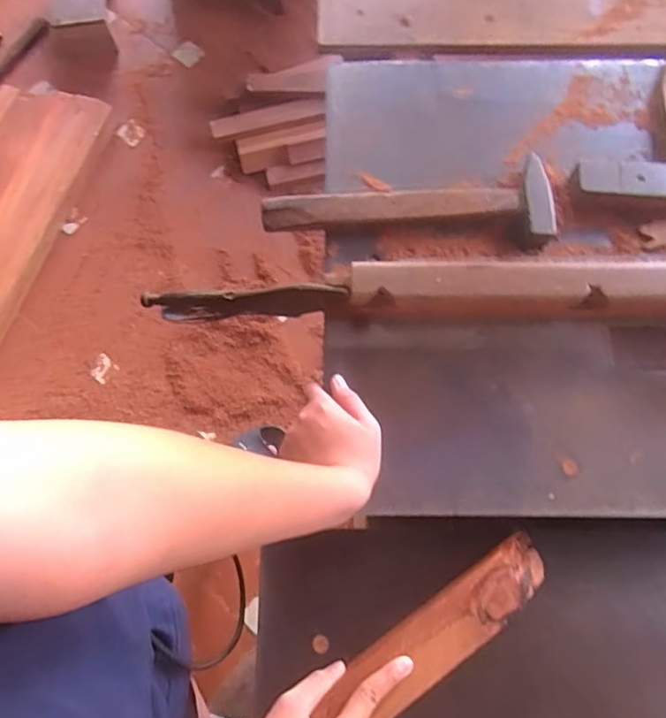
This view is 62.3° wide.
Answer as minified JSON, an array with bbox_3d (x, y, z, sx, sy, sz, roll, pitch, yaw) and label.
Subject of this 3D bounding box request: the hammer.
[{"bbox_3d":[0.076,-0.162,0.568,0.285,0.035,0.079,2,74,2],"label":"hammer"}]

